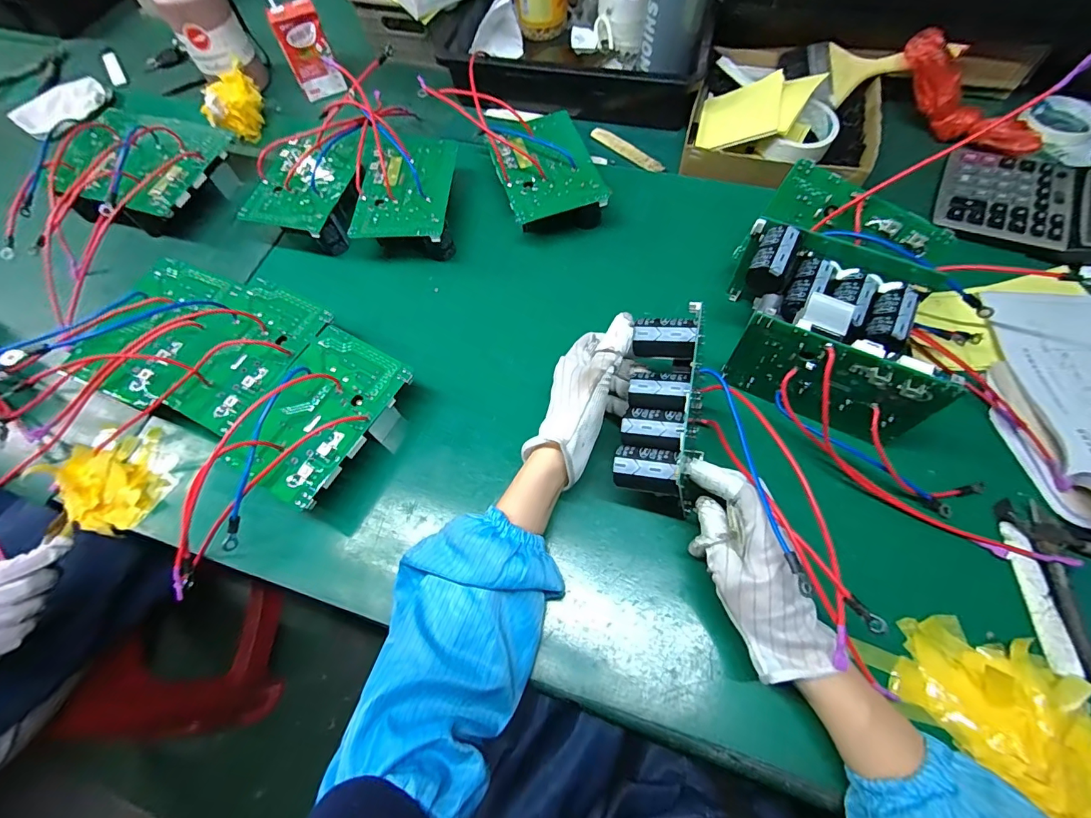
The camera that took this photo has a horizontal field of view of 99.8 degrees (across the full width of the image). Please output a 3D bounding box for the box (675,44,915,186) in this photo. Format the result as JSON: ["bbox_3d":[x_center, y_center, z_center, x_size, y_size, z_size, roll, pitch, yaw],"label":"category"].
[{"bbox_3d":[0.311,-0.383,0.587,0.231,0.057,0.232,15,65,11],"label":"box"}]

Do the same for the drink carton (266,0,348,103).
[{"bbox_3d":[-0.356,-0.539,0.675,0.067,0.138,0.033,-24,65,-7],"label":"drink carton"}]

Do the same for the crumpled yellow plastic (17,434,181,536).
[{"bbox_3d":[-0.425,0.076,0.438,0.094,0.038,0.103,16,66,12],"label":"crumpled yellow plastic"}]

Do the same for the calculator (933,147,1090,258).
[{"bbox_3d":[0.563,-0.237,0.524,0.189,0.035,0.155,24,67,15],"label":"calculator"}]

